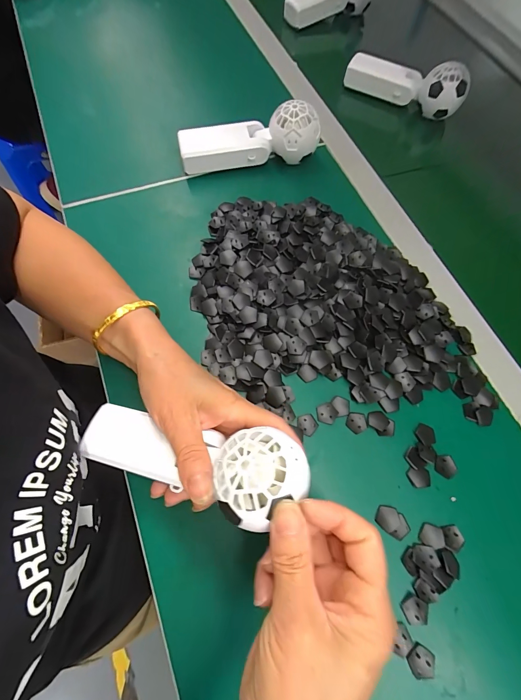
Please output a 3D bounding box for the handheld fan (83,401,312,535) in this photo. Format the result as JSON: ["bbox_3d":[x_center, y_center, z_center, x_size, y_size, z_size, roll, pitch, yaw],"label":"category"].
[{"bbox_3d":[-0.053,0.077,0.207,0.165,0.030,0.056,1,67,24],"label":"handheld fan"}]

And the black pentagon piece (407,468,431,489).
[{"bbox_3d":[0.138,0.111,0.258,0.019,0.004,0.016,1,68,-4],"label":"black pentagon piece"}]

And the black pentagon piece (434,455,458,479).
[{"bbox_3d":[0.164,0.102,0.262,0.018,0.004,0.018,30,69,8],"label":"black pentagon piece"}]

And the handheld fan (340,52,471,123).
[{"bbox_3d":[0.217,-0.403,0.445,0.172,0.058,0.053,32,71,11],"label":"handheld fan"}]

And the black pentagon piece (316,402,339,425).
[{"bbox_3d":[0.062,0.059,0.274,0.019,0.004,0.019,-16,70,-10],"label":"black pentagon piece"}]

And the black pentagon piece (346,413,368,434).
[{"bbox_3d":[0.089,0.067,0.273,0.018,0.004,0.018,3,68,-3],"label":"black pentagon piece"}]

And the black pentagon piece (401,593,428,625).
[{"bbox_3d":[0.117,0.196,0.223,0.018,0.004,0.018,-33,74,-16],"label":"black pentagon piece"}]

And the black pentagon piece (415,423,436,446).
[{"bbox_3d":[0.152,0.077,0.271,0.017,0.004,0.019,-25,72,-13],"label":"black pentagon piece"}]

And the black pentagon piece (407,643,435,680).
[{"bbox_3d":[0.115,0.224,0.212,0.019,0.004,0.018,30,69,8],"label":"black pentagon piece"}]

